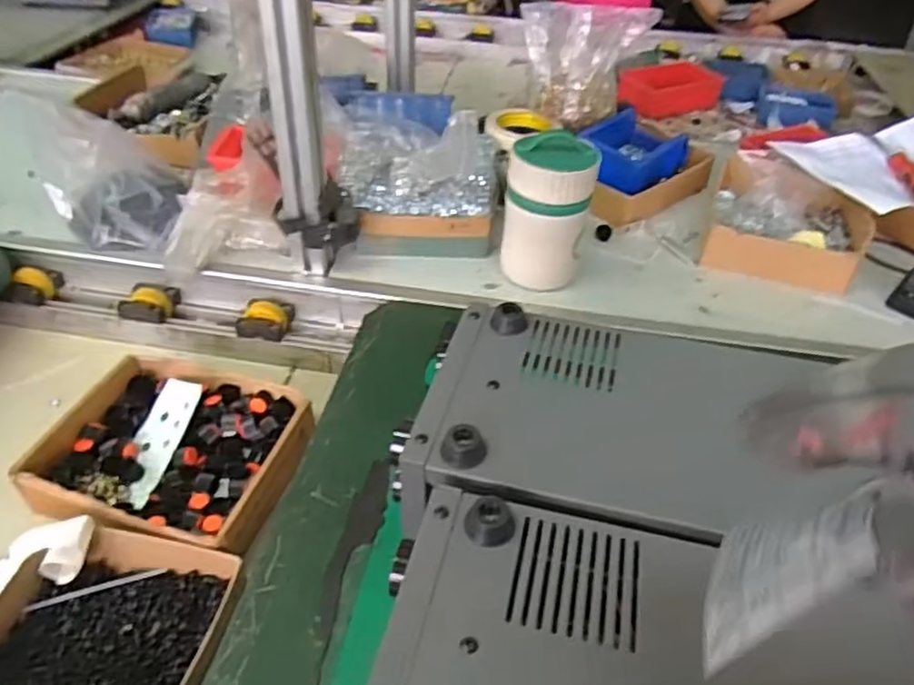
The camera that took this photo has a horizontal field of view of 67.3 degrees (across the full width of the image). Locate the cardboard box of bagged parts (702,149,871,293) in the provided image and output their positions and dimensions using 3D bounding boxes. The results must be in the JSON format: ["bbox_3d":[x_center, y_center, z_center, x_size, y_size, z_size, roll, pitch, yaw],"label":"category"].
[{"bbox_3d":[0.429,-0.169,0.880,0.182,0.071,0.230,17,42,15],"label":"cardboard box of bagged parts"}]

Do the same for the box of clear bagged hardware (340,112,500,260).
[{"bbox_3d":[-0.047,-0.197,0.848,0.187,0.153,0.150,1,40,-2],"label":"box of clear bagged hardware"}]

